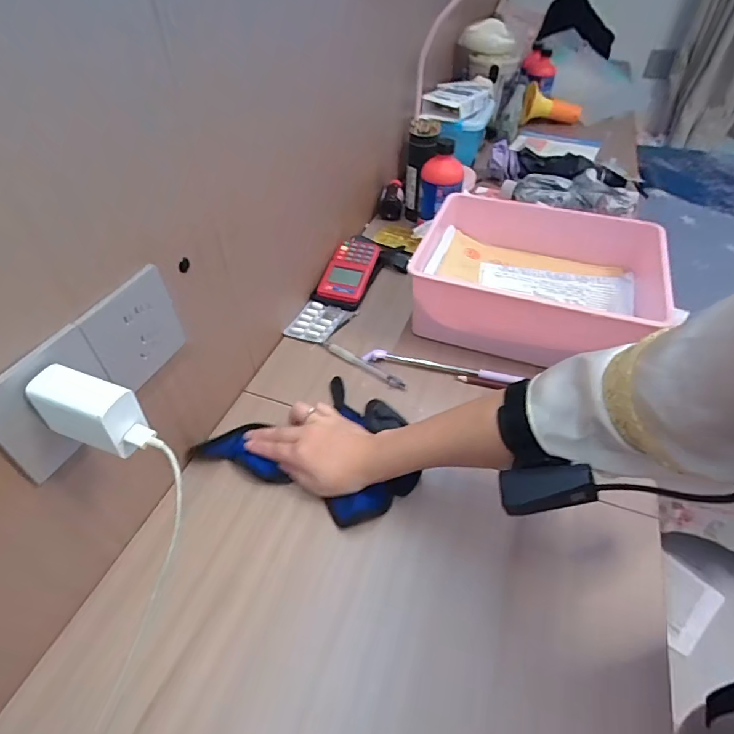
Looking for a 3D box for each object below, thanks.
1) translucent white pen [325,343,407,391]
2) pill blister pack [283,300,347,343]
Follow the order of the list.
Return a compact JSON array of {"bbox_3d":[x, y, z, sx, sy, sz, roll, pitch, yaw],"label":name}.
[{"bbox_3d":[-0.004,-0.005,0.605,0.134,0.009,0.015,29,52,25],"label":"translucent white pen"},{"bbox_3d":[-0.077,-0.067,0.667,0.063,0.011,0.079,18,48,17],"label":"pill blister pack"}]

